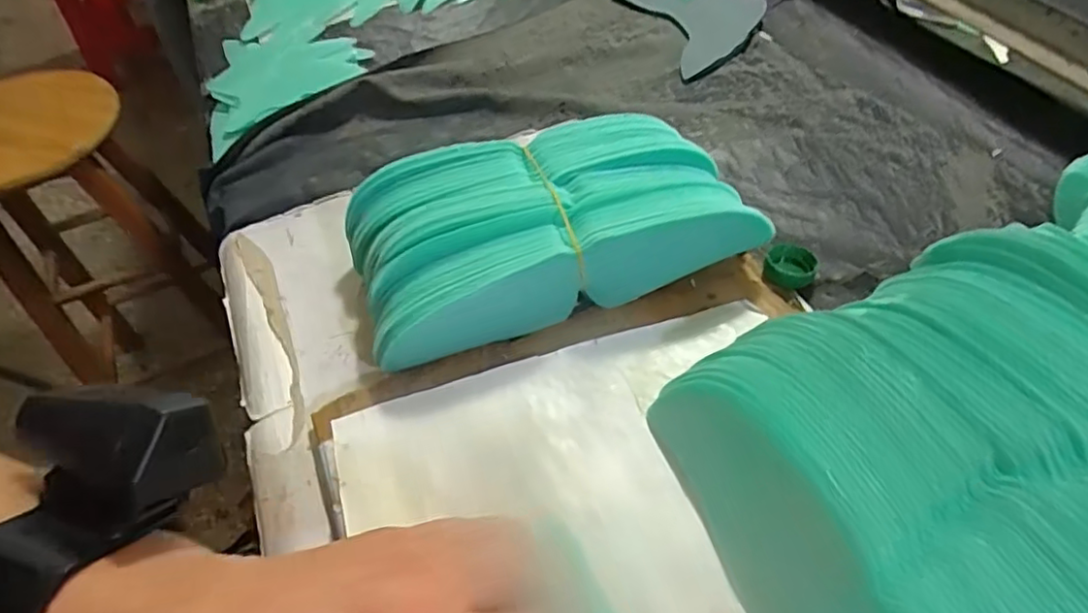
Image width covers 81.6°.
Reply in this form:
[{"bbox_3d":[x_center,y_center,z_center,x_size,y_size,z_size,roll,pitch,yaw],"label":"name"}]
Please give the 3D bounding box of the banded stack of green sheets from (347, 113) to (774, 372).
[{"bbox_3d":[0.001,-0.049,0.396,0.234,0.060,0.121,-17,53,-9],"label":"banded stack of green sheets"}]

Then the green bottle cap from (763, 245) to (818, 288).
[{"bbox_3d":[0.160,-0.026,0.410,0.030,0.015,0.023,13,54,14],"label":"green bottle cap"}]

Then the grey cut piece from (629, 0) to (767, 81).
[{"bbox_3d":[0.152,-0.276,0.598,0.120,0.017,0.161,-16,52,-9],"label":"grey cut piece"}]

